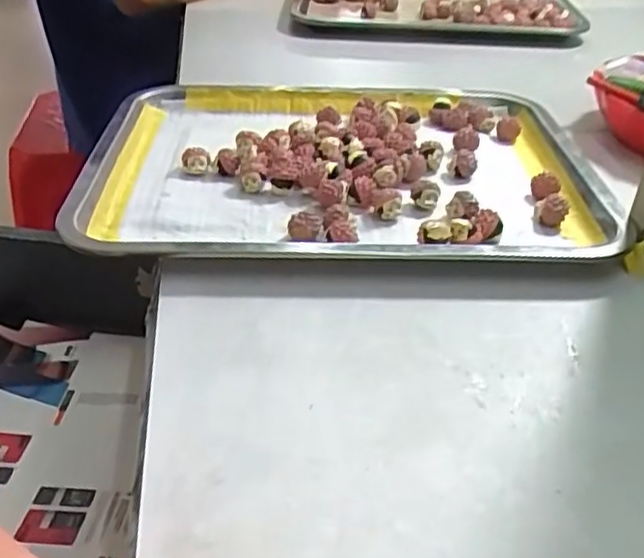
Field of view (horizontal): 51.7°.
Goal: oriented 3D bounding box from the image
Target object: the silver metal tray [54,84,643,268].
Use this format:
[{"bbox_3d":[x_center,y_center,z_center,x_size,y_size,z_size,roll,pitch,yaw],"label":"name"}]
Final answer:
[{"bbox_3d":[0.013,-0.093,0.499,0.353,0.028,0.275,-3,36,-2],"label":"silver metal tray"}]

